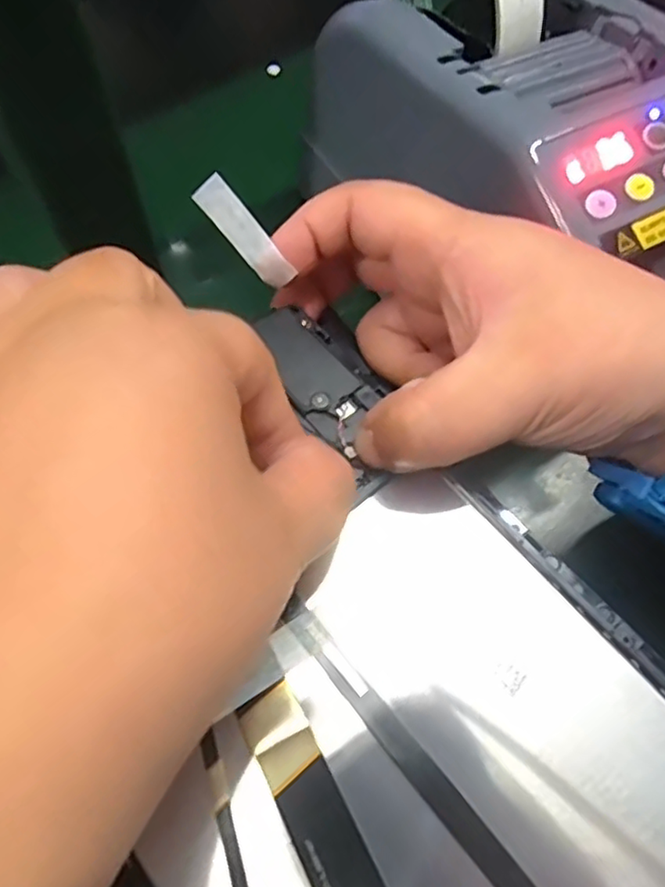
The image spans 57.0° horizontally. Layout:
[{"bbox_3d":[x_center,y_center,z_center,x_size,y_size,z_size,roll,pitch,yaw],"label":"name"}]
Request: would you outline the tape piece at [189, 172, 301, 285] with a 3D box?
[{"bbox_3d":[-0.026,-0.062,0.180,0.034,0.010,0.004,49,36,-17],"label":"tape piece"}]

